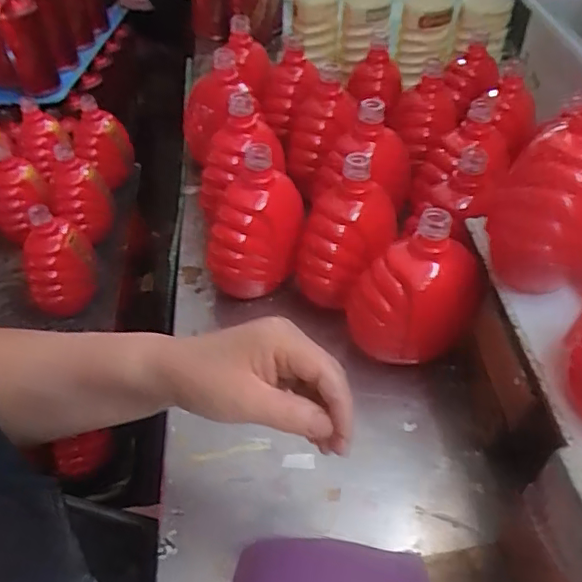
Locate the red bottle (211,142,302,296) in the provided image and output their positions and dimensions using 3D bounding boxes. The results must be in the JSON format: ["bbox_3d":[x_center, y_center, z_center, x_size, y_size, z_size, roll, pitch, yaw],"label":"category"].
[{"bbox_3d":[-0.038,-0.076,0.616,0.097,0.148,0.105,2,45,1],"label":"red bottle"}]

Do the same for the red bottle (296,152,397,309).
[{"bbox_3d":[0.061,-0.064,0.601,0.093,0.147,0.090,10,46,8],"label":"red bottle"}]

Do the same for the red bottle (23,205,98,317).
[{"bbox_3d":[-0.326,-0.043,0.793,0.096,0.136,0.079,-22,49,-17],"label":"red bottle"}]

